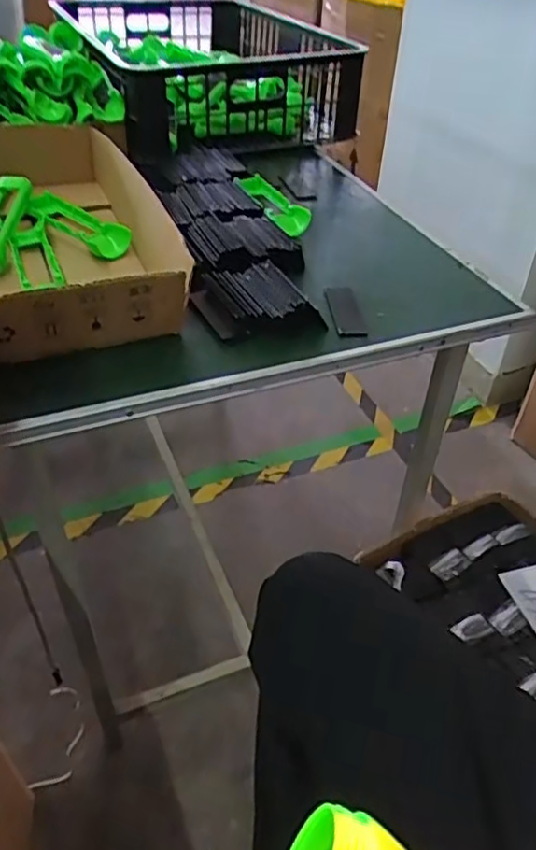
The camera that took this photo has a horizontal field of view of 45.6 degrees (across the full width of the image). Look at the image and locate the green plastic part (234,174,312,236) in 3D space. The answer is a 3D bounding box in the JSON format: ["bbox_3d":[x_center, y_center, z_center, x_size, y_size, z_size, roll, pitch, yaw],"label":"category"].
[{"bbox_3d":[0.005,-0.281,0.797,0.047,0.025,0.167,-11,43,-16],"label":"green plastic part"}]

